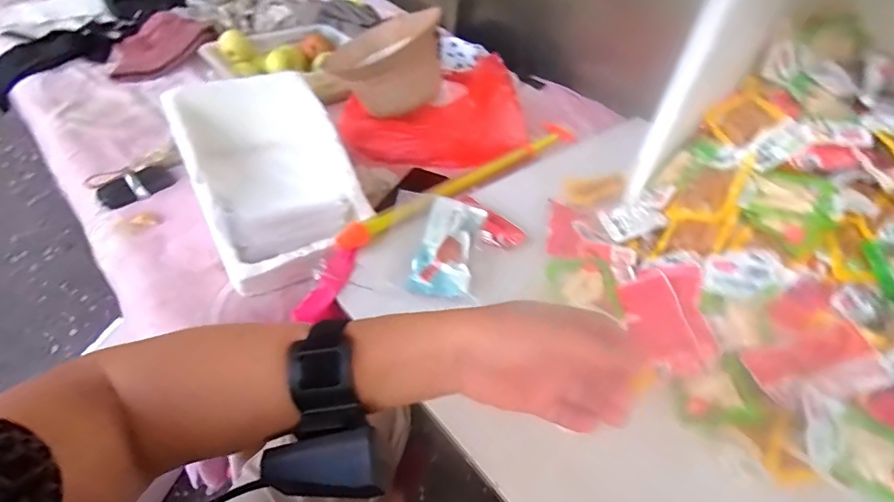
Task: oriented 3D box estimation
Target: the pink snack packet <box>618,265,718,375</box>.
[{"bbox_3d":[0.272,0.079,0.570,0.096,0.028,0.136,2,48,3],"label":"pink snack packet"}]

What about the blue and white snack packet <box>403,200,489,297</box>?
[{"bbox_3d":[0.001,-0.007,0.641,0.079,0.022,0.160,13,44,5],"label":"blue and white snack packet"}]

